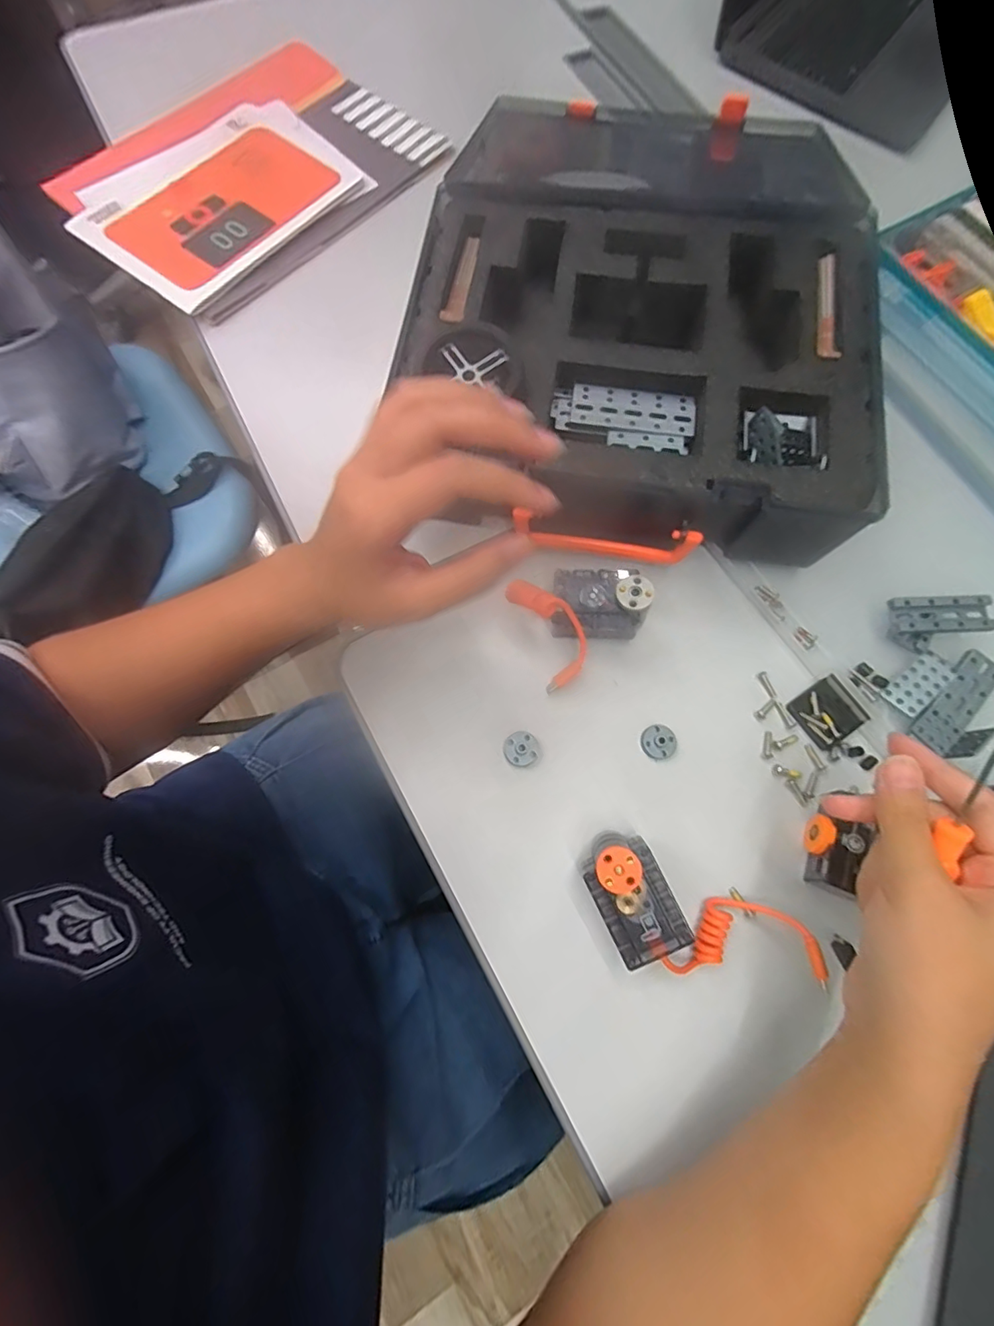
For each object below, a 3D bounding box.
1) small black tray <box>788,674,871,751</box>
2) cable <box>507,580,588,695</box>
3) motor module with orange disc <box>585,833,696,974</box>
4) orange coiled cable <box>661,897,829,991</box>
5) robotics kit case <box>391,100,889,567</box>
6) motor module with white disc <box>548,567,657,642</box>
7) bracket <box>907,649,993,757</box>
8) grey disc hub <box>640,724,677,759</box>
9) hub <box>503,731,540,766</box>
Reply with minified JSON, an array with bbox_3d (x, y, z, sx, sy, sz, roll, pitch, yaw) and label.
[{"bbox_3d":[0.219,0.032,0.343,0.040,0.004,0.037,-32,75,-9],"label":"small black tray"},{"bbox_3d":[0.033,-0.020,0.328,0.035,0.018,0.074,-34,110,-10],"label":"cable"},{"bbox_3d":[0.074,0.129,0.291,0.040,0.044,0.069,-24,75,-8],"label":"motor module with orange disc"},{"bbox_3d":[0.136,0.155,0.292,0.081,0.022,0.038,3,72,1],"label":"orange coiled cable"},{"bbox_3d":[0.096,-0.236,0.375,0.292,0.094,0.319,8,73,3],"label":"robotics kit case"},{"bbox_3d":[0.067,-0.040,0.340,0.061,0.039,0.040,4,72,0],"label":"motor module with white disc"},{"bbox_3d":[0.300,0.026,0.337,0.027,0.006,0.079,43,78,13],"label":"bracket"},{"bbox_3d":[0.104,0.050,0.333,0.023,0.004,0.021,0,72,0],"label":"grey disc hub"},{"bbox_3d":[0.015,0.054,0.327,0.021,0.004,0.021,0,72,0],"label":"hub"}]

